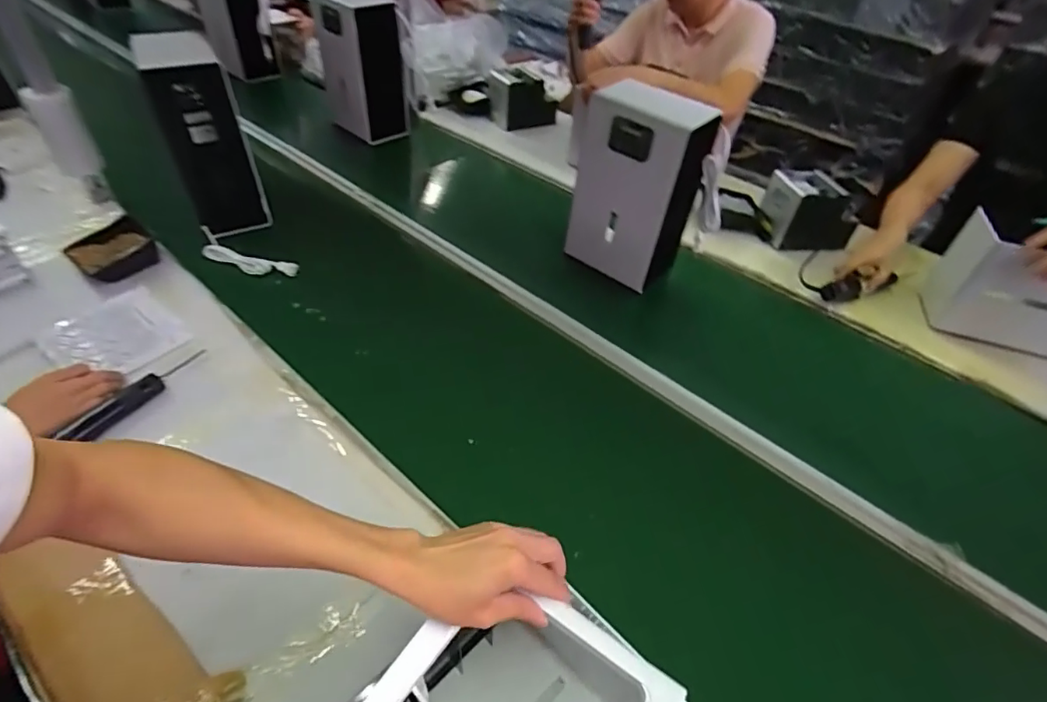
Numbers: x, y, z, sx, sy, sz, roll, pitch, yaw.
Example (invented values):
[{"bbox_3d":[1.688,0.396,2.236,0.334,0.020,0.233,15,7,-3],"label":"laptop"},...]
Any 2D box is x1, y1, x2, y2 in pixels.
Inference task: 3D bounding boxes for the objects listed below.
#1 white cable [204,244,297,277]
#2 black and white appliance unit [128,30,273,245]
[{"bbox_3d":[-0.573,-0.187,1.106,0.204,0.025,0.029,13,46,8],"label":"white cable"},{"bbox_3d":[-0.671,-0.451,1.114,0.150,0.356,0.180,-20,50,-23],"label":"black and white appliance unit"}]

